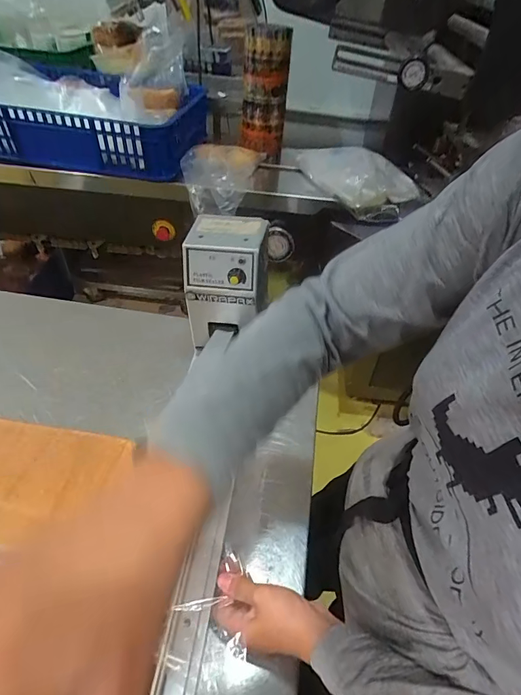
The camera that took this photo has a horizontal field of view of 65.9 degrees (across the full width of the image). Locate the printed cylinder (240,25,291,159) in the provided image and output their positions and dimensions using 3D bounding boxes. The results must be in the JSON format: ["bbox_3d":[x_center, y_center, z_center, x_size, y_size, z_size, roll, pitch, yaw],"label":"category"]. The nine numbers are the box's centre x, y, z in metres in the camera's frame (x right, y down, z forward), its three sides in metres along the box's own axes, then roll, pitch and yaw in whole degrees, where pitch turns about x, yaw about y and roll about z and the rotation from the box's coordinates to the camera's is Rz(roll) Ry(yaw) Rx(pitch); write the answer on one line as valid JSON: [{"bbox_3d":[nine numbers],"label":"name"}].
[{"bbox_3d":[0.009,-0.674,1.091,0.119,0.298,0.101,5,45,0],"label":"printed cylinder"}]

